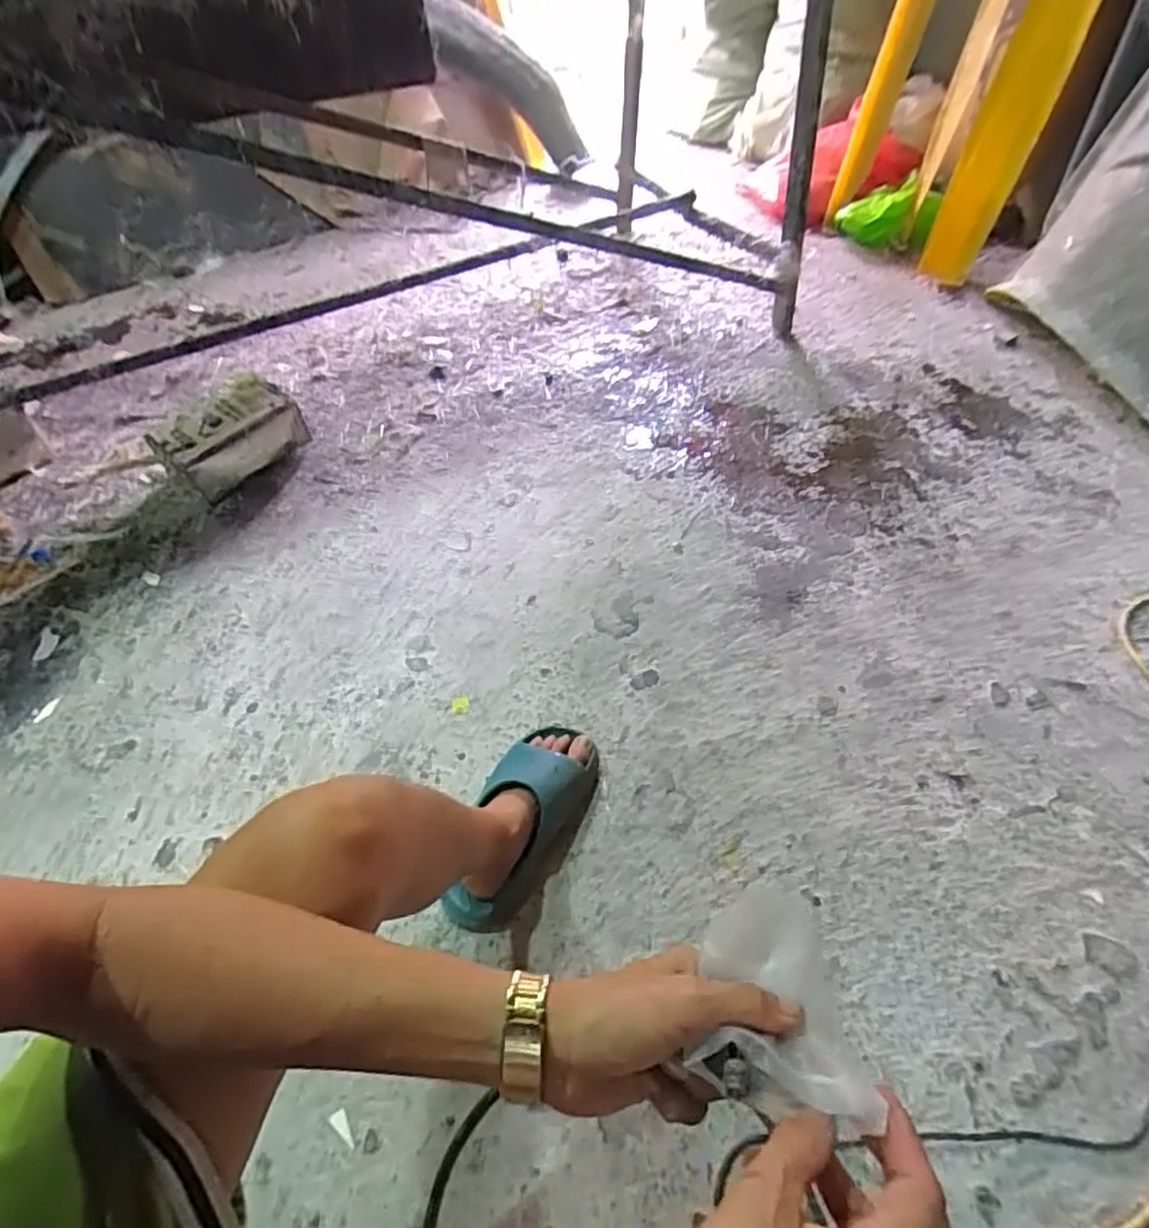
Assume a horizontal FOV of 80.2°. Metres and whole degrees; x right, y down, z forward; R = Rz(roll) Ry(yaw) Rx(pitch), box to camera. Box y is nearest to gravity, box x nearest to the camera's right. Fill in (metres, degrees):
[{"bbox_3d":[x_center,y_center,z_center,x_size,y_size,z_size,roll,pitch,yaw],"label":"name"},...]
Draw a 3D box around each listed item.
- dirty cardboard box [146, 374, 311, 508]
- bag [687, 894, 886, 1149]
[{"bbox_3d":[-0.652,-0.334,1.309,0.253,0.129,0.144,-37,58,-25],"label":"dirty cardboard box"},{"bbox_3d":[0.103,0.194,0.348,0.075,0.042,0.104,7,51,9],"label":"bag"}]

